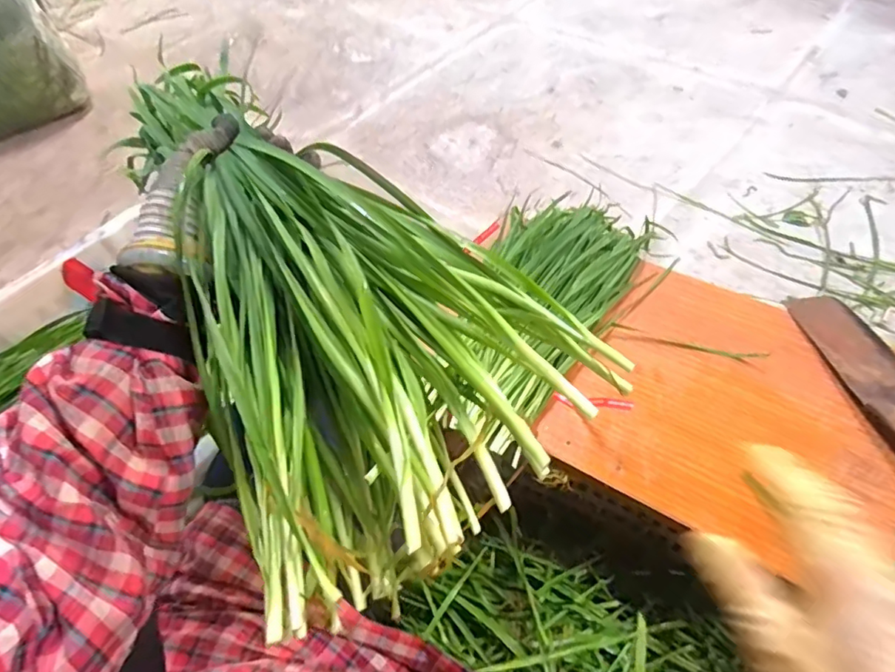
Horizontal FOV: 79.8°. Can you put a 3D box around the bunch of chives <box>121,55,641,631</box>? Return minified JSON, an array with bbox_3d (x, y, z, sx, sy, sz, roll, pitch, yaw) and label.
[{"bbox_3d":[-0.090,-0.013,0.354,0.214,0.124,0.340,-37,59,-21],"label":"bunch of chives"}]

